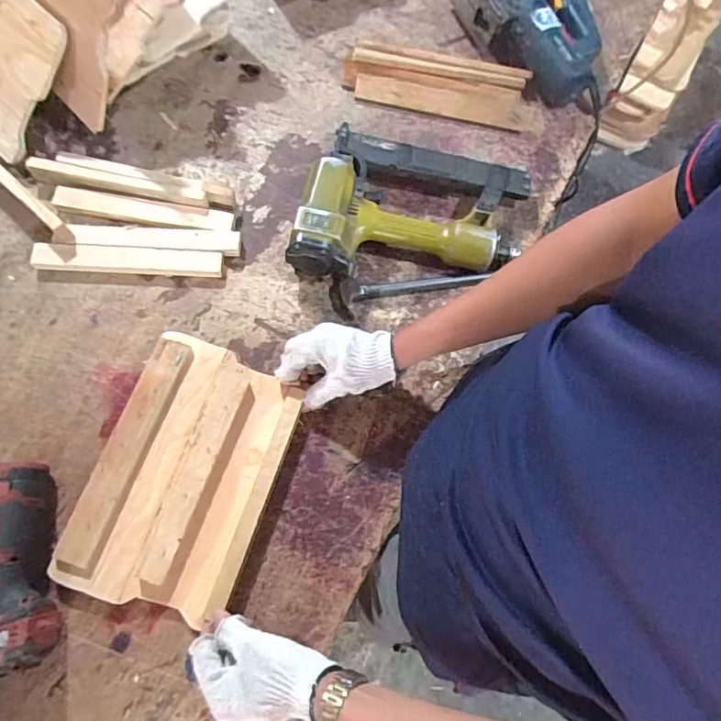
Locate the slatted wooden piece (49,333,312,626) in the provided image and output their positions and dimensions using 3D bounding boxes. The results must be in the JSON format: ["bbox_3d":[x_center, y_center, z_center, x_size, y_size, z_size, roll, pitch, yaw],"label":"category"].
[{"bbox_3d":[-0.187,0.122,0.566,0.180,0.031,0.277,18,72,4],"label":"slatted wooden piece"}]

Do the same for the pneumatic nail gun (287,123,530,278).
[{"bbox_3d":[0.075,-0.195,0.675,0.283,0.071,0.226,14,71,0],"label":"pneumatic nail gun"}]

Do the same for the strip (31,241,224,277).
[{"bbox_3d":[-0.293,-0.129,0.652,0.227,0.019,0.033,2,72,-4],"label":"strip"}]

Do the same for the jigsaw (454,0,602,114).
[{"bbox_3d":[0.266,-0.503,0.773,0.201,0.081,0.250,-14,73,-9],"label":"jigsaw"}]

